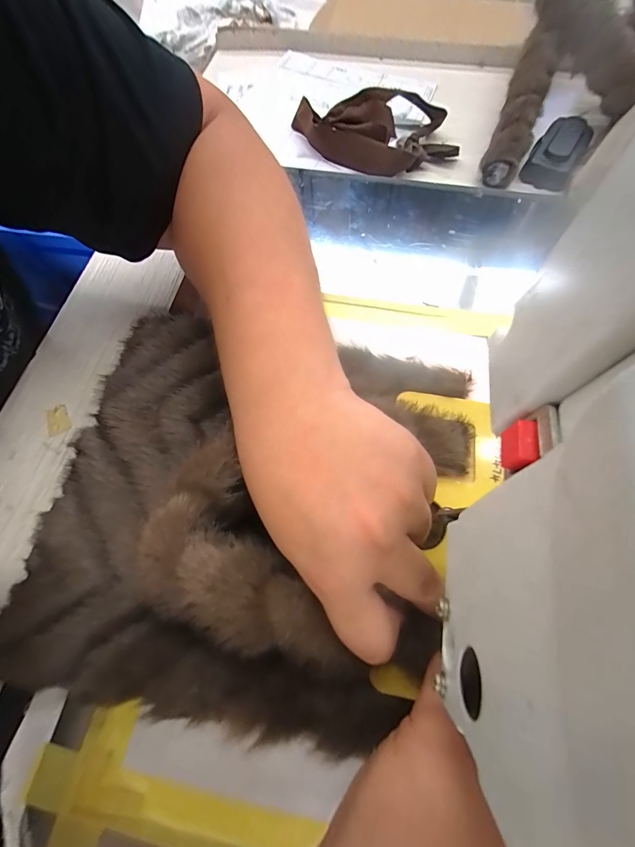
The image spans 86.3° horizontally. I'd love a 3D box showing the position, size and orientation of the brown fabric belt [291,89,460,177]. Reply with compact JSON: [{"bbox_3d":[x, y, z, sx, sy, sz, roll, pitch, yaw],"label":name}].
[{"bbox_3d":[0.068,-0.350,0.403,0.179,0.030,0.118,-5,68,-2],"label":"brown fabric belt"}]

